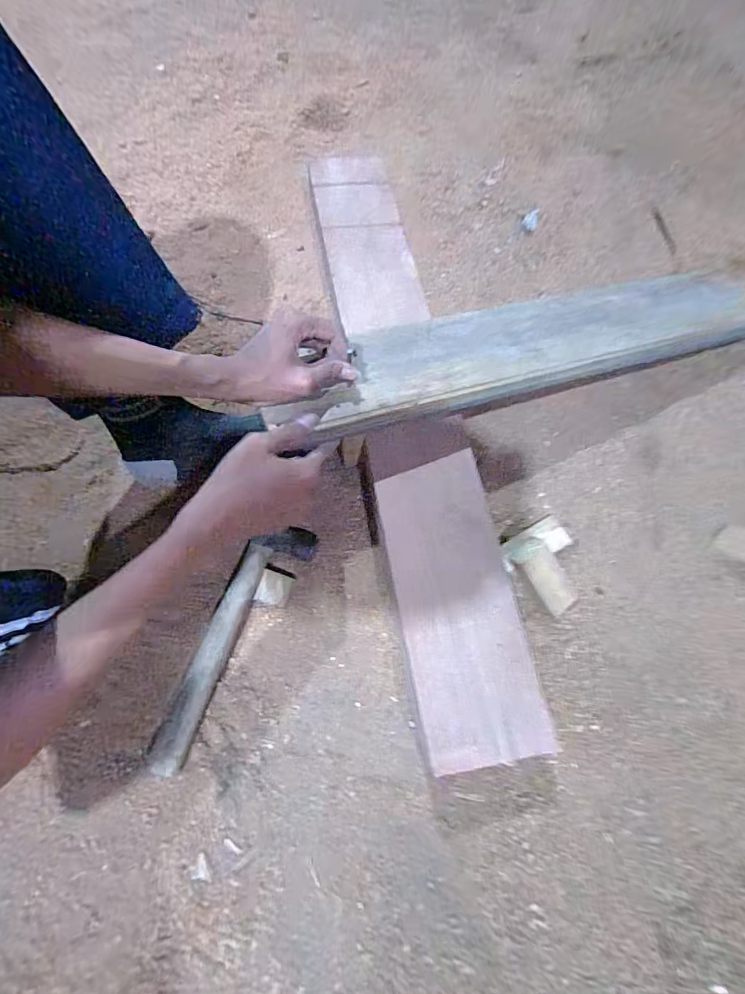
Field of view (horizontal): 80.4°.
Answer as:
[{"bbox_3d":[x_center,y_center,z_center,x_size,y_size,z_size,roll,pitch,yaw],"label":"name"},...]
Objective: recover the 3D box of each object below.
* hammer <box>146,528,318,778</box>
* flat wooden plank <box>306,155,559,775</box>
[{"bbox_3d":[-0.145,0.144,0.457,0.057,0.028,0.261,24,69,8],"label":"hammer"},{"bbox_3d":[0.032,-0.131,0.525,0.119,0.036,0.792,-10,67,-5],"label":"flat wooden plank"}]

